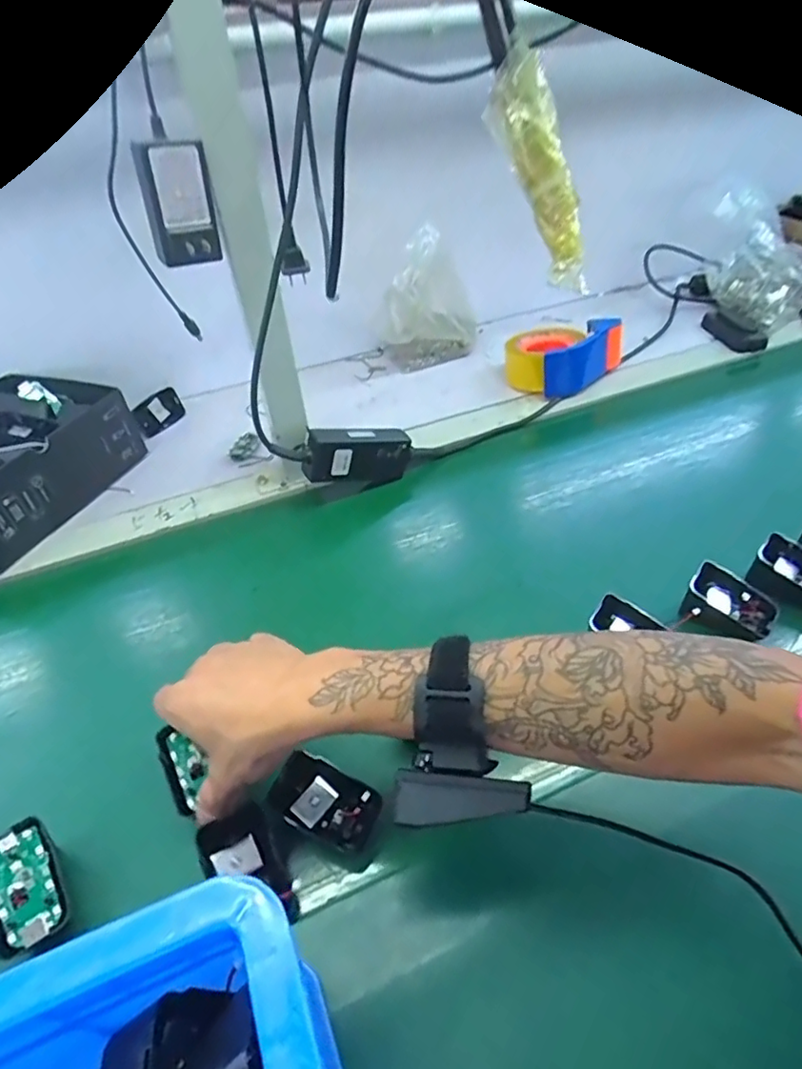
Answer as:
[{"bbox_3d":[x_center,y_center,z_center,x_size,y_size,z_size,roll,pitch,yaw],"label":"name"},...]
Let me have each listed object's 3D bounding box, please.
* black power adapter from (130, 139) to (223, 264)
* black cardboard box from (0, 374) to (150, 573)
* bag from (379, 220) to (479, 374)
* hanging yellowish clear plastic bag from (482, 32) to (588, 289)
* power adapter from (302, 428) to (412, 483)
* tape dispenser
[{"bbox_3d":[-0.169,-0.252,0.445,0.052,0.081,0.027,-16,44,-12],"label":"black power adapter"},{"bbox_3d":[-0.438,-0.081,0.646,0.185,0.090,0.254,12,45,18],"label":"black cardboard box"},{"bbox_3d":[0.039,-0.316,0.800,0.137,0.163,0.089,-3,42,2],"label":"bag"},{"bbox_3d":[0.045,-0.113,0.187,0.011,0.070,0.019,-37,23,-30],"label":"hanging yellowish clear plastic bag"},{"bbox_3d":[-0.045,-0.085,0.626,0.118,0.055,0.025,-4,38,-31],"label":"power adapter"},{"bbox_3d":[0.211,-0.241,0.775,0.121,0.057,0.126,27,51,30],"label":"tape dispenser"}]

